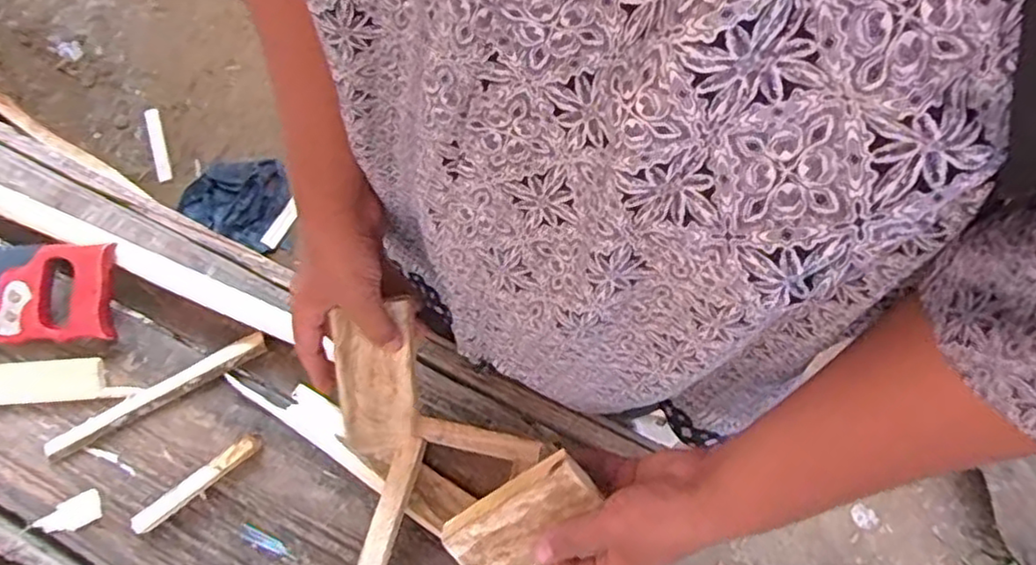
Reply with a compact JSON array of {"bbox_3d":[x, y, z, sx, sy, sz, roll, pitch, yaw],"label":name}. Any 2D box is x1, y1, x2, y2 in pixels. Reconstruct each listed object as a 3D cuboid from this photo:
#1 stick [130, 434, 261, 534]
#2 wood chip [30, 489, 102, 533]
[{"bbox_3d":[-0.285,0.177,0.601,0.122,0.025,0.016,-38,80,-9],"label":"stick"},{"bbox_3d":[-0.403,0.210,0.609,0.059,0.006,0.028,-28,78,-7],"label":"wood chip"}]

